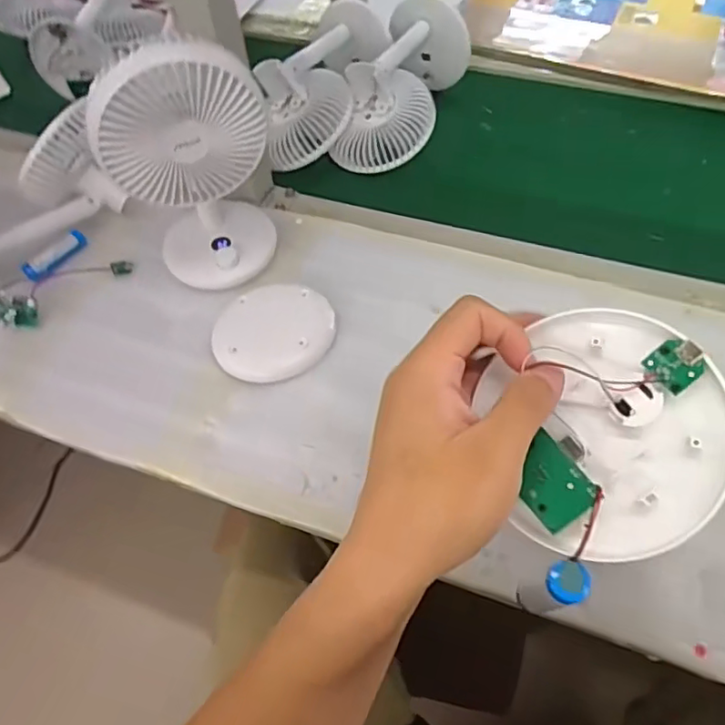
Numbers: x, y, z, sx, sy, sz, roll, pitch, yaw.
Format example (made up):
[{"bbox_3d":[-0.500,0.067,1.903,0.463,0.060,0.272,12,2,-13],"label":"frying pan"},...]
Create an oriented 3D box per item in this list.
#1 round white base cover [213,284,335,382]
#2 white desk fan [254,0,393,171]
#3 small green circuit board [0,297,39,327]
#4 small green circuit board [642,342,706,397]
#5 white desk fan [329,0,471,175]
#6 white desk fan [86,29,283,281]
[{"bbox_3d":[-0.078,-0.027,0.503,0.094,0.010,0.099,-4,60,7],"label":"round white base cover"},{"bbox_3d":[-0.046,-0.316,0.661,0.090,0.087,0.216,17,61,14],"label":"white desk fan"},{"bbox_3d":[-0.318,-0.046,0.533,0.034,0.027,0.006,-4,10,-29],"label":"small green circuit board"},{"bbox_3d":[0.132,0.000,0.244,0.019,0.004,0.021,48,112,23],"label":"small green circuit board"},{"bbox_3d":[0.047,-0.315,0.660,0.091,0.085,0.204,18,61,15],"label":"white desk fan"},{"bbox_3d":[-0.140,-0.167,0.482,0.114,0.201,0.089,-22,59,-9],"label":"white desk fan"}]

